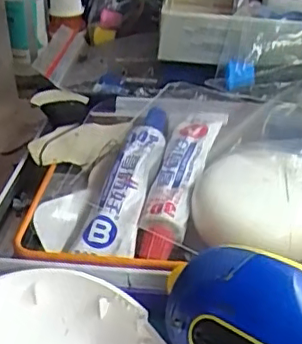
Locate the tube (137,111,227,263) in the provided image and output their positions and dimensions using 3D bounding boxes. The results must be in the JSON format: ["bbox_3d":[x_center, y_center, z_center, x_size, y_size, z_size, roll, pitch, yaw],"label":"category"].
[{"bbox_3d":[0.010,0.002,0.215,0.017,0.011,0.080,10,49,16],"label":"tube"}]

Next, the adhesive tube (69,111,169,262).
[{"bbox_3d":[-0.006,0.001,0.216,0.018,0.011,0.082,9,50,15],"label":"adhesive tube"}]

